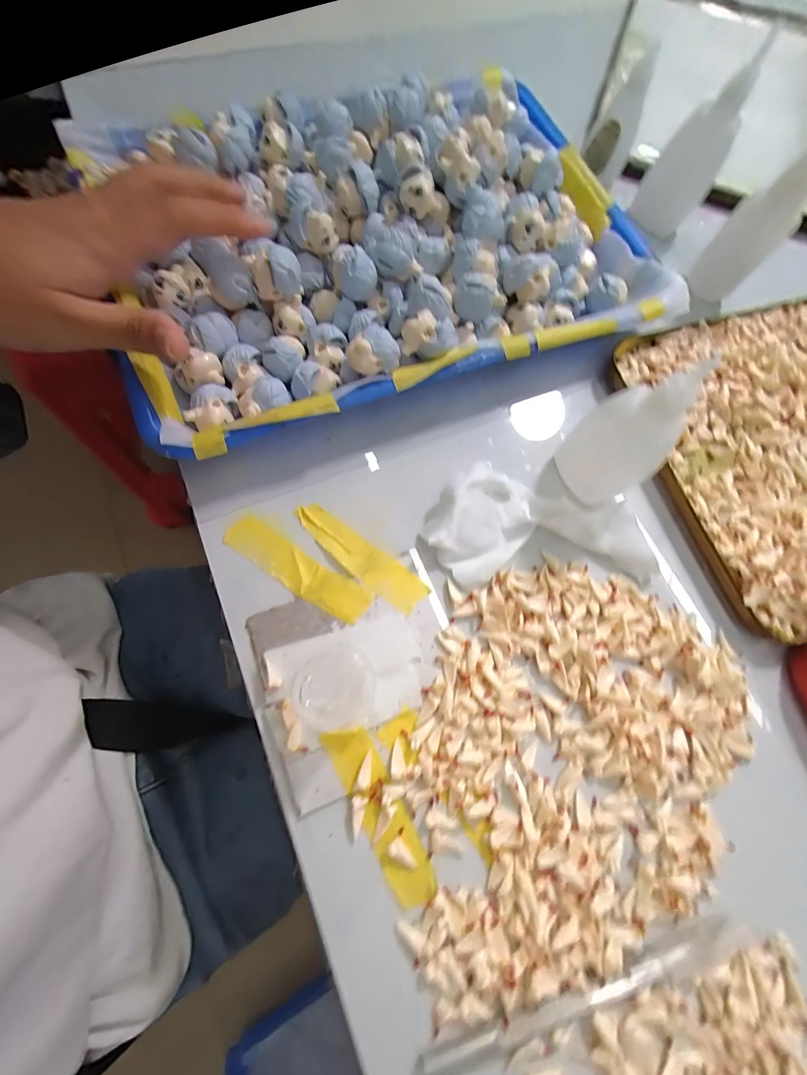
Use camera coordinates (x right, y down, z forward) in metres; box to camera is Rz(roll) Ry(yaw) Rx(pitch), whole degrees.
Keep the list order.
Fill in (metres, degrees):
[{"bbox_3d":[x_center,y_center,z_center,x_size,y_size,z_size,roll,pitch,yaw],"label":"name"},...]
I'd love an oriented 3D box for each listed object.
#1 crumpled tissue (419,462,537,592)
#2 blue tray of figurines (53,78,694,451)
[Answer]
[{"bbox_3d":[0.044,-0.011,0.206,0.048,0.019,0.066,44,76,11],"label":"crumpled tissue"},{"bbox_3d":[-0.017,-0.197,0.234,0.321,0.042,0.239,-21,74,-9],"label":"blue tray of figurines"}]

